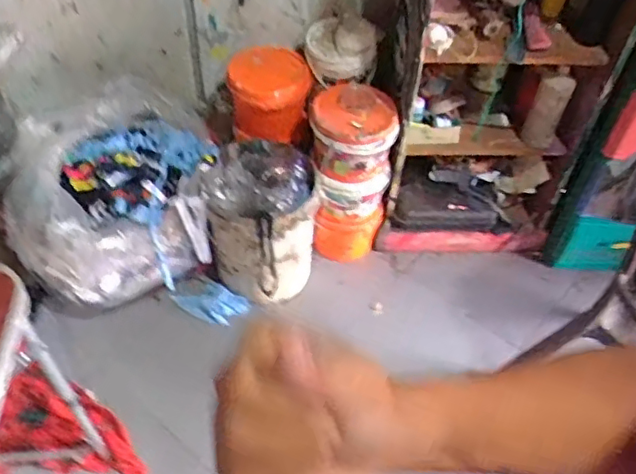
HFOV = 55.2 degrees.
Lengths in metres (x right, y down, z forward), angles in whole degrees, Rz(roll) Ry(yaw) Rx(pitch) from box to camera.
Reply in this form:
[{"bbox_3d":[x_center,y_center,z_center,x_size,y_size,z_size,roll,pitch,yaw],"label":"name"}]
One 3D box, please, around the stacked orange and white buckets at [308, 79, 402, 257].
[{"bbox_3d":[0.084,-0.153,1.714,0.219,0.507,0.233,2,50,-2],"label":"stacked orange and white buckets"}]

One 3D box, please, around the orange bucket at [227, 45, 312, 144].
[{"bbox_3d":[-0.136,-0.383,1.649,0.212,0.178,0.213,-7,50,-9],"label":"orange bucket"}]

